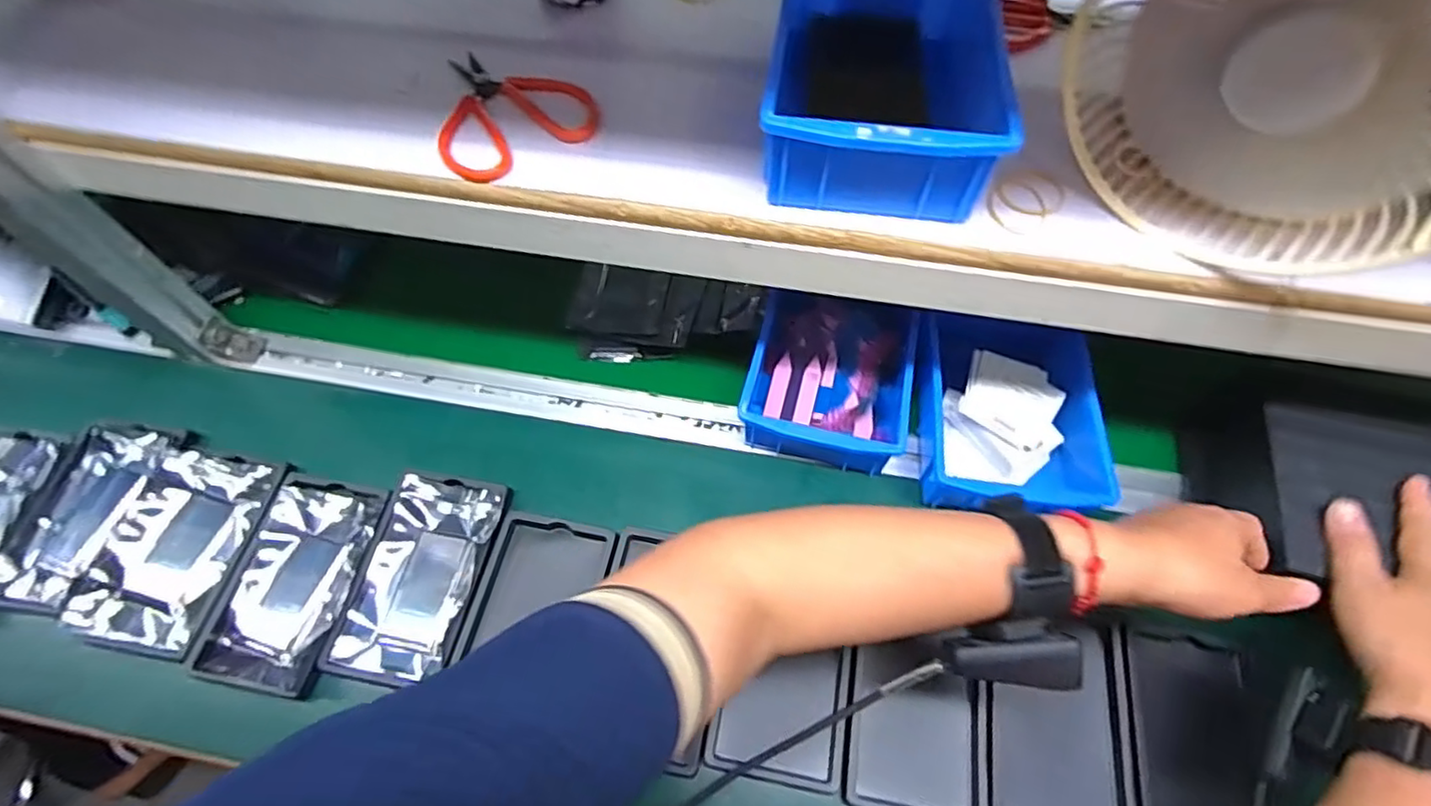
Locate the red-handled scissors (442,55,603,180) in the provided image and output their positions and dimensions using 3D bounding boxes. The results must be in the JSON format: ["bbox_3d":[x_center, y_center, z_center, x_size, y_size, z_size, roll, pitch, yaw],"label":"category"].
[{"bbox_3d":[-0.143,-0.196,0.421,0.101,0.010,0.111,-33,66,-17],"label":"red-handled scissors"}]

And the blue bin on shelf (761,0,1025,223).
[{"bbox_3d":[0.102,-0.208,0.393,0.126,0.060,0.206,6,61,3],"label":"blue bin on shelf"}]

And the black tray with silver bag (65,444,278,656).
[{"bbox_3d":[-0.421,0.111,0.496,0.101,0.016,0.154,9,61,5],"label":"black tray with silver bag"}]

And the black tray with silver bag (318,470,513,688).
[{"bbox_3d":[-0.226,0.134,0.492,0.093,0.026,0.154,8,61,5],"label":"black tray with silver bag"}]

